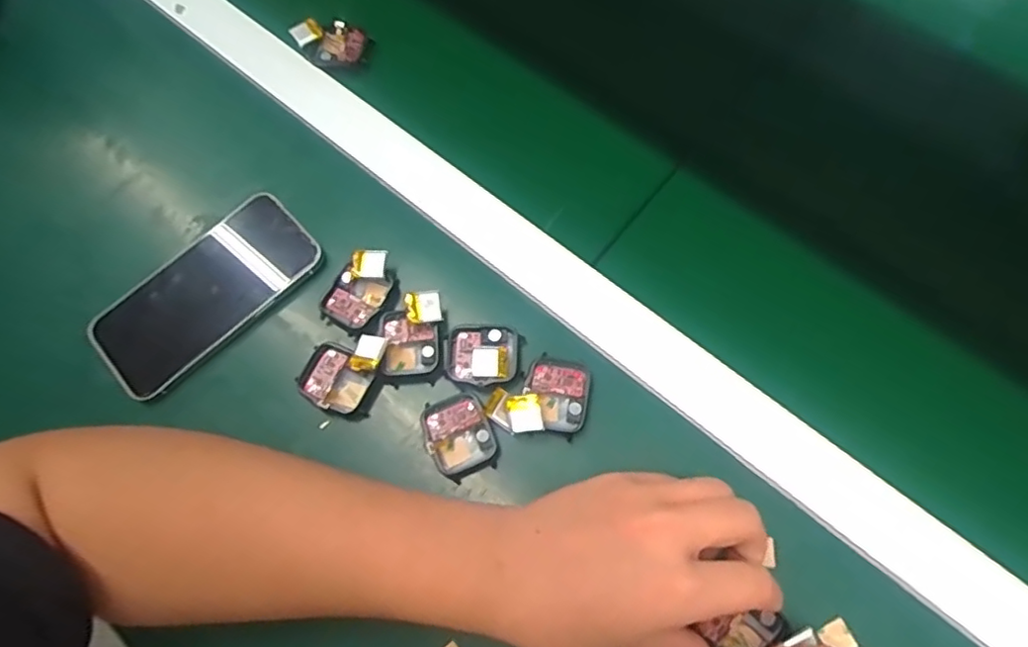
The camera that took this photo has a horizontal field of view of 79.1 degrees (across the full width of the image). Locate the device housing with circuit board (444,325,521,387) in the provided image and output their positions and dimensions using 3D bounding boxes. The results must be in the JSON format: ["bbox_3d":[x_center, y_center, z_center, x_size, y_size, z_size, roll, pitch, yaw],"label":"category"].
[{"bbox_3d":[-0.019,0.019,0.377,0.045,0.011,0.036,1,69,4],"label":"device housing with circuit board"}]

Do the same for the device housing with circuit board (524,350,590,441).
[{"bbox_3d":[0.025,0.041,0.365,0.037,0.008,0.044,10,70,7],"label":"device housing with circuit board"}]

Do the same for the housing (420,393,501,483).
[{"bbox_3d":[-0.032,0.066,0.367,0.039,0.014,0.045,-24,69,-6],"label":"housing"}]

